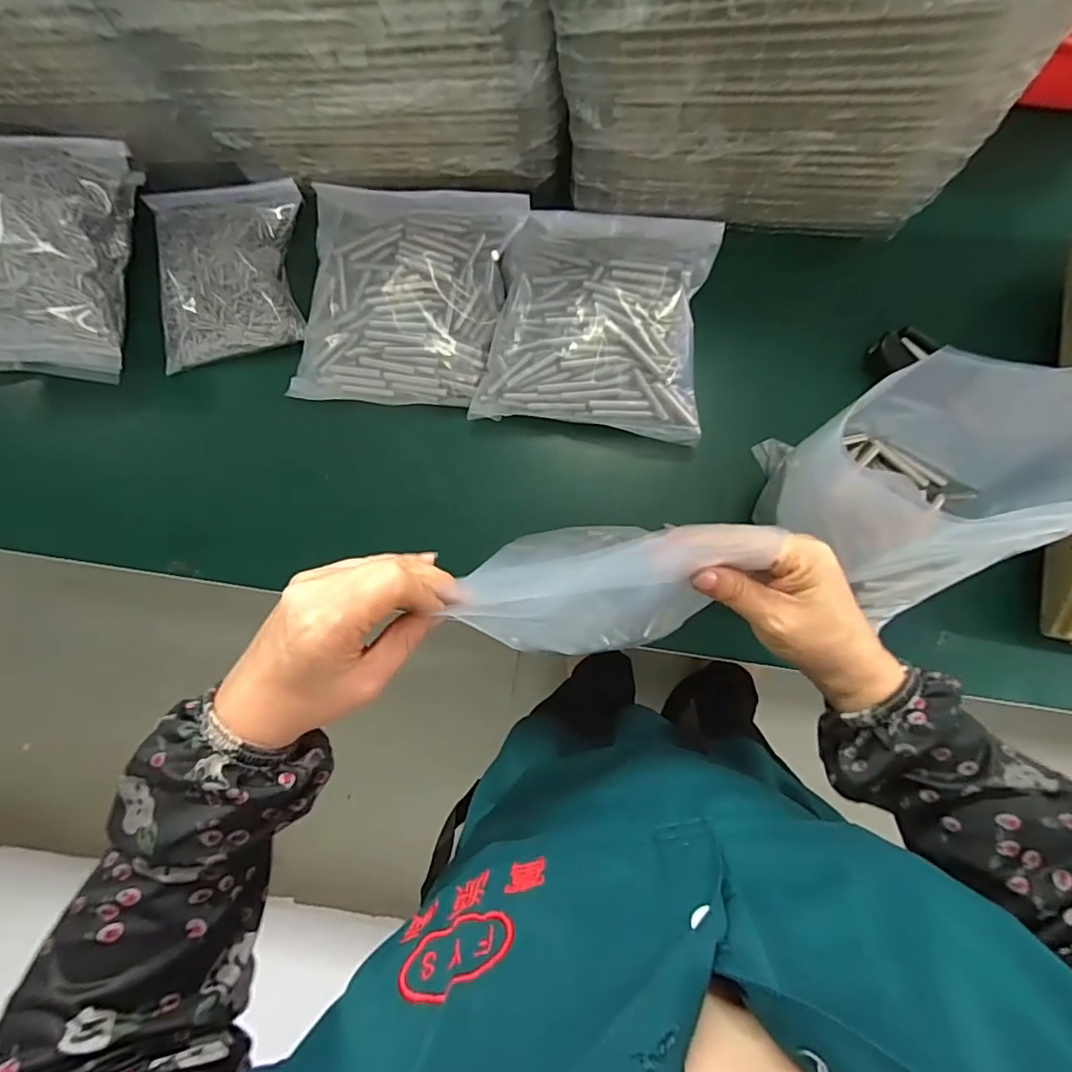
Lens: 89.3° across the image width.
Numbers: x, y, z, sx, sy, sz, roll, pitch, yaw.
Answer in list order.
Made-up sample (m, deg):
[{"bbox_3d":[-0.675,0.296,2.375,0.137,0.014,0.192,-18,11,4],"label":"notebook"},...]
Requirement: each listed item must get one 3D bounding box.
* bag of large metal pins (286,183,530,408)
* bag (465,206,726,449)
[{"bbox_3d":[-0.113,-0.214,0.467,0.180,0.037,0.196,7,83,0],"label":"bag of large metal pins"},{"bbox_3d":[0.053,-0.185,0.448,0.176,0.045,0.192,8,83,1],"label":"bag"}]

